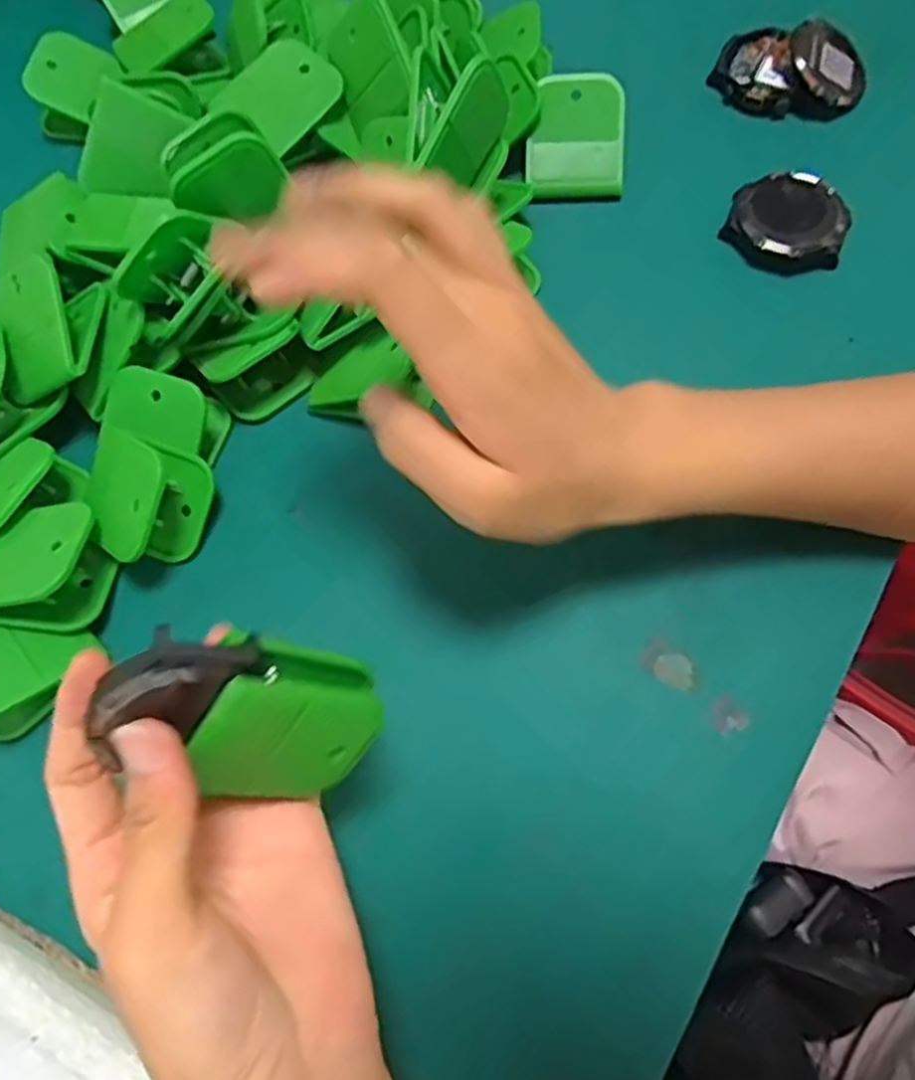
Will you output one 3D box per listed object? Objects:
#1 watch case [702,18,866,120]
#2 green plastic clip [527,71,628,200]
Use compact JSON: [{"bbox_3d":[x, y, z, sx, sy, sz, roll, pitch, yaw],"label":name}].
[{"bbox_3d":[0.169,-0.240,0.385,0.071,0.025,0.048,17,73,10],"label":"watch case"},{"bbox_3d":[0.058,-0.196,0.370,0.046,0.018,0.055,4,105,9],"label":"green plastic clip"}]

